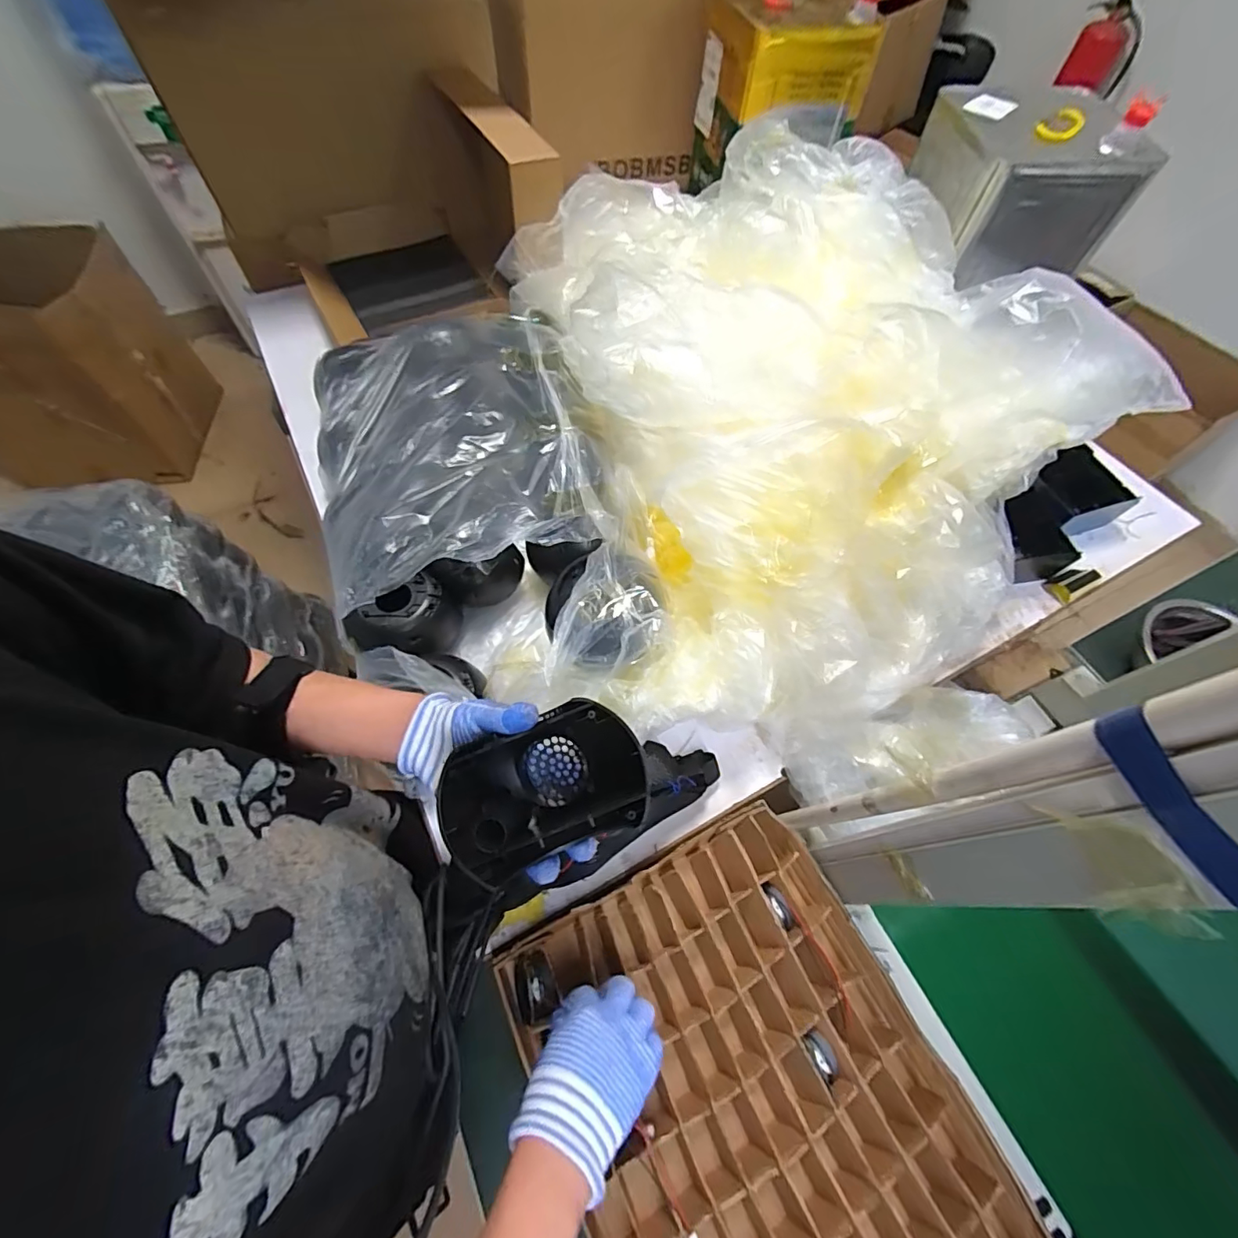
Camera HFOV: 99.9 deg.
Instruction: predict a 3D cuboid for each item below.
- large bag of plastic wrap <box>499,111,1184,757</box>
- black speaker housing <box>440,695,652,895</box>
[{"bbox_3d":[0.186,-0.310,0.676,0.603,0.245,0.835,-18,64,-11],"label":"large bag of plastic wrap"},{"bbox_3d":[-0.050,0.116,0.349,0.129,0.095,0.081,-20,64,-12],"label":"black speaker housing"}]

